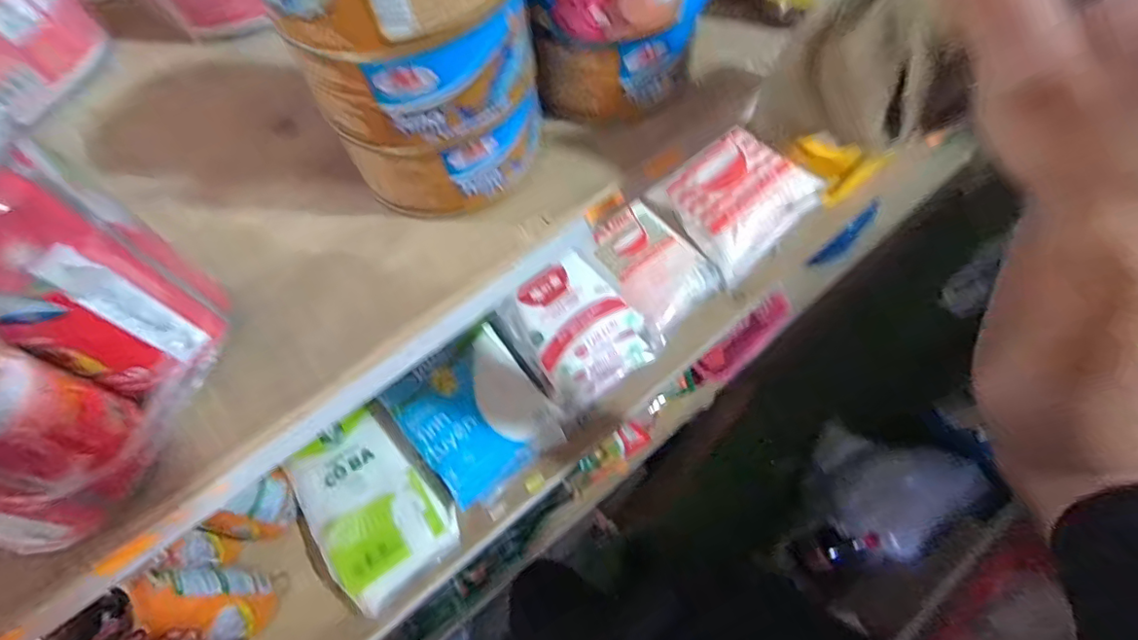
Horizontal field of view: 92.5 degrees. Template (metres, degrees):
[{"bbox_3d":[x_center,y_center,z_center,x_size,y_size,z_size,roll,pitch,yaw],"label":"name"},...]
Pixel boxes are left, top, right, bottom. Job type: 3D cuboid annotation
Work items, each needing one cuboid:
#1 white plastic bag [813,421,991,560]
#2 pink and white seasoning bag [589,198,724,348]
[{"bbox_3d":[0.641,0.342,1.111,0.259,0.158,0.207,28,69,16],"label":"white plastic bag"},{"bbox_3d":[0.099,-0.067,0.649,0.108,0.043,0.148,-34,67,-13],"label":"pink and white seasoning bag"}]

